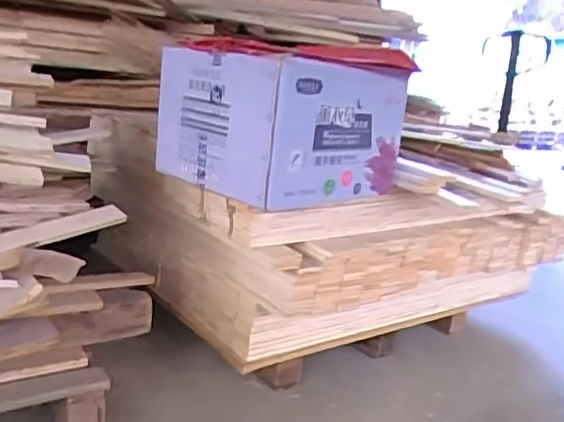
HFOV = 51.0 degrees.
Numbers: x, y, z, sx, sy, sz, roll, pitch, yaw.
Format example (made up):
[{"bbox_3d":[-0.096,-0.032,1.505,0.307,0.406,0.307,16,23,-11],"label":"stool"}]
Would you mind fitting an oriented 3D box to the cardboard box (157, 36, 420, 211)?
[{"bbox_3d":[0.018,-0.220,1.373,0.520,0.310,0.373,-7,19,-45],"label":"cardboard box"}]

